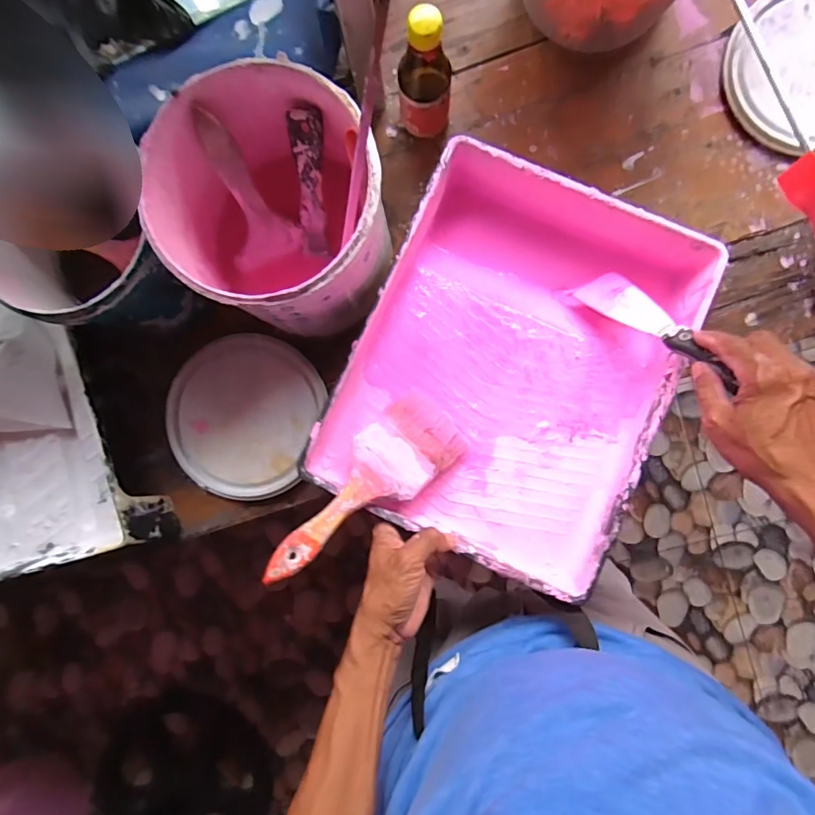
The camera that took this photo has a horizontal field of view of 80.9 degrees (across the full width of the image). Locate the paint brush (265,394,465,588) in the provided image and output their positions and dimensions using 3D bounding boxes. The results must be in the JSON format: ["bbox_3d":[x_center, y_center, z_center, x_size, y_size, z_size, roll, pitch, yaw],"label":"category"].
[{"bbox_3d":[-0.036,0.067,0.407,0.072,0.012,0.195,44,67,10],"label":"paint brush"}]

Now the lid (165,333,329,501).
[{"bbox_3d":[-0.184,0.006,0.524,0.166,0.012,0.173,0,91,3],"label":"lid"}]

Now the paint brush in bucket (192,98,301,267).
[{"bbox_3d":[-0.146,-0.186,0.416,0.065,0.138,0.011,-16,54,3],"label":"paint brush in bucket"}]

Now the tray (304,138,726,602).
[{"bbox_3d":[0.099,-0.046,0.462,0.279,0.103,0.348,24,92,2],"label":"tray"}]

